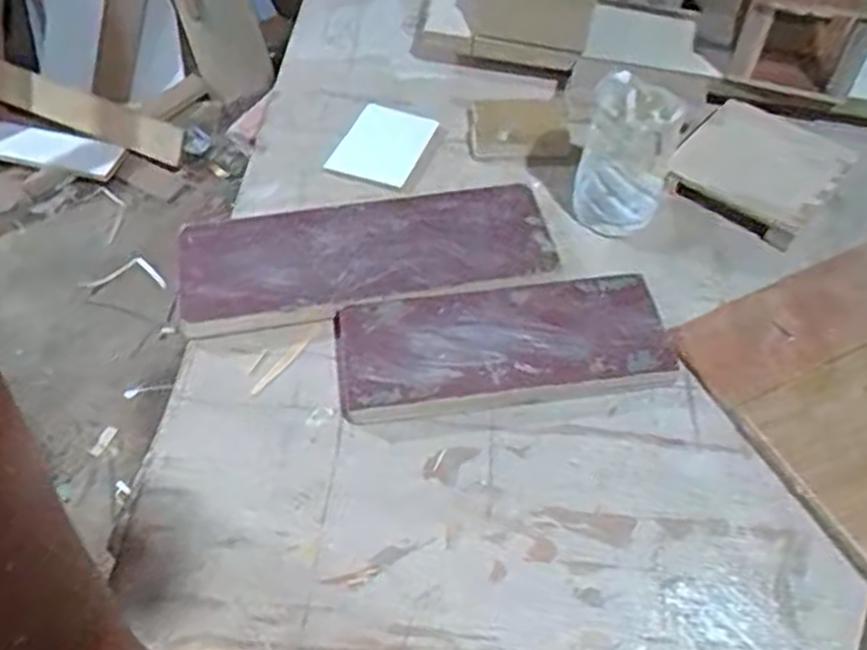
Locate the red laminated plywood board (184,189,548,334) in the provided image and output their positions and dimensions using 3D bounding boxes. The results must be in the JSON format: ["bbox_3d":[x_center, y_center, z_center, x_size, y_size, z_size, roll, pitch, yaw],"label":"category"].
[{"bbox_3d":[-0.051,-0.054,0.566,0.268,0.025,0.110,-5,51,-7],"label":"red laminated plywood board"}]

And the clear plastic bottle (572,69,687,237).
[{"bbox_3d":[0.142,-0.128,0.560,0.069,0.085,0.069,16,51,10],"label":"clear plastic bottle"}]

